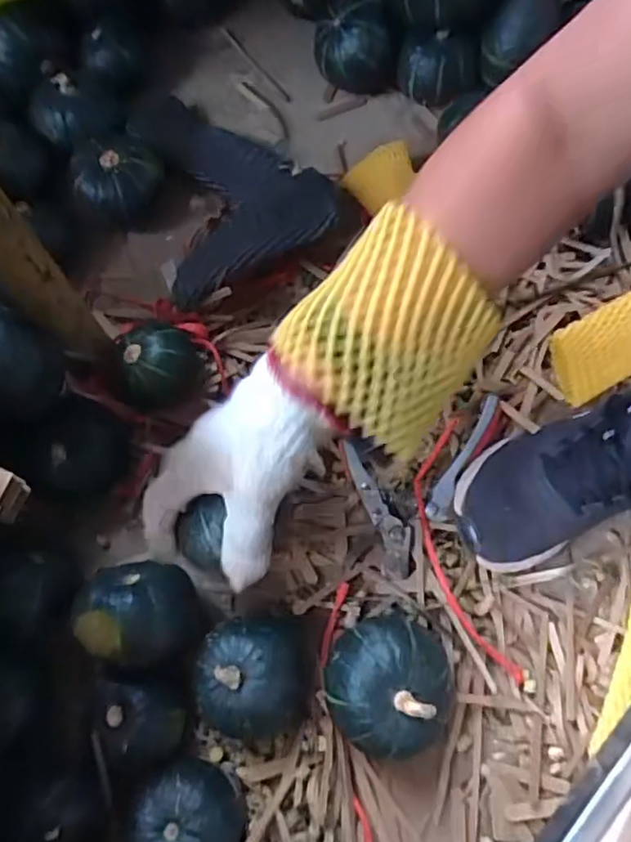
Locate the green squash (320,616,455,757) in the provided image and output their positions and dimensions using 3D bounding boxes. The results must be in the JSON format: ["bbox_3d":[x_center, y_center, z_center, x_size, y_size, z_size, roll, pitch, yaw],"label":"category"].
[{"bbox_3d":[0.051,0.187,0.418,0.083,0.068,0.088,0,71,1],"label":"green squash"}]

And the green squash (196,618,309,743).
[{"bbox_3d":[-0.044,0.184,0.426,0.077,0.058,0.079,2,71,2],"label":"green squash"}]

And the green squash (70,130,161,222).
[{"bbox_3d":[-0.185,-0.235,0.572,0.079,0.063,0.080,0,71,1],"label":"green squash"}]

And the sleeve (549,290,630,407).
[{"bbox_3d":[0.256,-0.070,0.500,0.126,0.021,0.065,-28,104,-7],"label":"sleeve"}]

